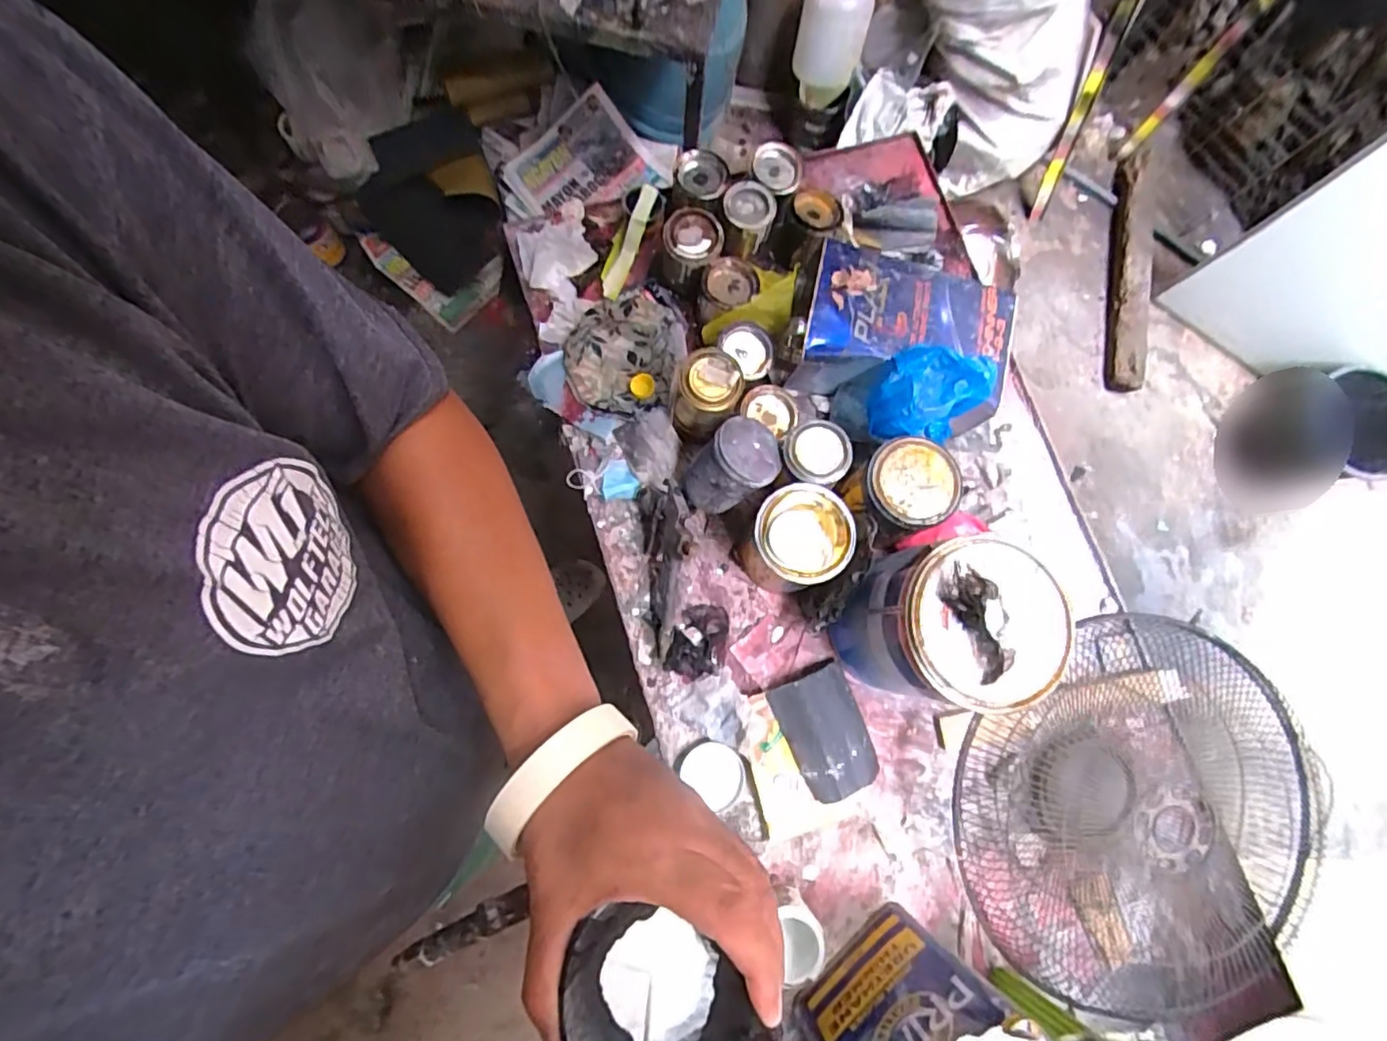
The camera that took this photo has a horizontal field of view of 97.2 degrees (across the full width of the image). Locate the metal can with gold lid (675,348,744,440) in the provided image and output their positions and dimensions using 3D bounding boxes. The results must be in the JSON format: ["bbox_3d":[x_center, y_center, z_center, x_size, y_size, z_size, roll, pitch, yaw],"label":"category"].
[{"bbox_3d":[0.018,-0.145,0.721,0.069,0.112,0.071,0,79,-2],"label":"metal can with gold lid"}]

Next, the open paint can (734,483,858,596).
[{"bbox_3d":[0.114,0.025,0.702,0.106,0.137,0.103,0,79,-2],"label":"open paint can"}]

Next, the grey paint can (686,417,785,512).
[{"bbox_3d":[0.039,-0.057,0.700,0.081,0.120,0.078,39,56,-8],"label":"grey paint can"}]

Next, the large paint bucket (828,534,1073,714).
[{"bbox_3d":[0.257,0.107,0.645,0.168,0.200,0.163,17,79,2],"label":"large paint bucket"}]

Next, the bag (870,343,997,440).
[{"bbox_3d":[0.263,-0.136,0.694,0.114,0.085,0.100,23,79,3],"label":"bag"}]

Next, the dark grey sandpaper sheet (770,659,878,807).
[{"bbox_3d":[0.156,0.249,0.712,0.093,0.027,0.137,-24,80,-6],"label":"dark grey sandpaper sheet"}]

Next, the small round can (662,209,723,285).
[{"bbox_3d":[-0.002,-0.345,0.782,0.077,0.074,0.077,4,79,-1],"label":"small round can"}]

